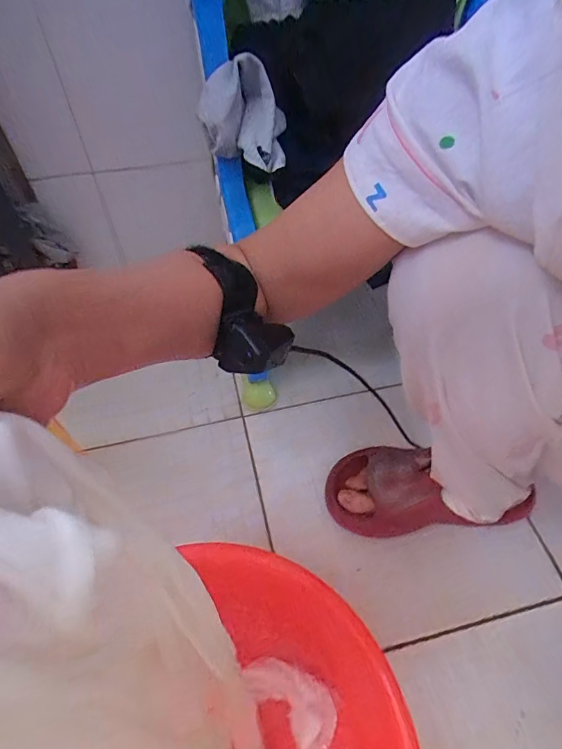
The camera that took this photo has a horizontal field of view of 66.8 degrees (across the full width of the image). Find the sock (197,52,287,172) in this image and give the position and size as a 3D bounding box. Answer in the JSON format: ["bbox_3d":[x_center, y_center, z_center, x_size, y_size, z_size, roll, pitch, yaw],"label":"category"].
[{"bbox_3d":[-0.037,-0.264,0.437,0.090,0.080,0.062,-9,52,-6],"label":"sock"}]

